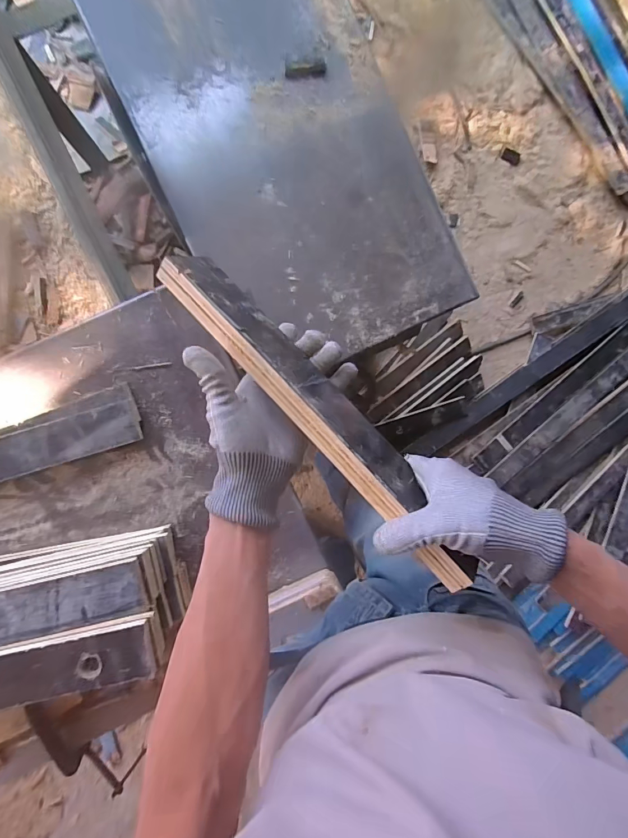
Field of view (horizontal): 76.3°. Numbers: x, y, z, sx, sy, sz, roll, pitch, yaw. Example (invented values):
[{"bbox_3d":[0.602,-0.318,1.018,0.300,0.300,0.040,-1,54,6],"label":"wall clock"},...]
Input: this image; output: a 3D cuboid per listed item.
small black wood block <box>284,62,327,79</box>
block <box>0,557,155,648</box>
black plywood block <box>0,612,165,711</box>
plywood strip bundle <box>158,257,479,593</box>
[{"bbox_3d":[-0.012,-0.528,0.603,0.063,0.010,0.018,-8,92,-3],"label":"small black wood block"},{"bbox_3d":[-0.404,0.242,0.475,0.403,0.020,0.068,-11,92,-3],"label":"block"},{"bbox_3d":[-0.384,0.302,0.458,0.407,0.022,0.073,-12,92,-3],"label":"black plywood block"},{"bbox_3d":[-0.012,-0.030,0.382,0.341,0.072,0.028,47,132,7],"label":"plywood strip bundle"}]

